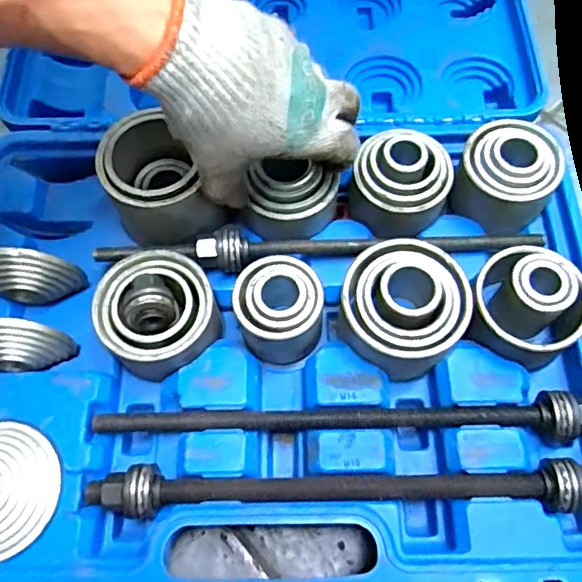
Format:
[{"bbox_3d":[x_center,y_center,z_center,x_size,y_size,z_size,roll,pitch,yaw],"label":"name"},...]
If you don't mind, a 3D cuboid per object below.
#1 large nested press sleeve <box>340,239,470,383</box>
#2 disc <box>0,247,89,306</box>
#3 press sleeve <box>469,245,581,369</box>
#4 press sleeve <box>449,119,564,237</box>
[{"bbox_3d":[0.079,0.008,0.403,0.083,0.041,0.088,0,66,1],"label":"large nested press sleeve"},{"bbox_3d":[-0.195,-0.009,0.420,0.072,0.064,0.019,-3,66,0],"label":"disc"},{"bbox_3d":[0.165,0.010,0.400,0.072,0.043,0.074,0,66,1],"label":"press sleeve"},{"bbox_3d":[0.171,-0.091,0.447,0.072,0.048,0.069,0,66,1],"label":"press sleeve"}]

